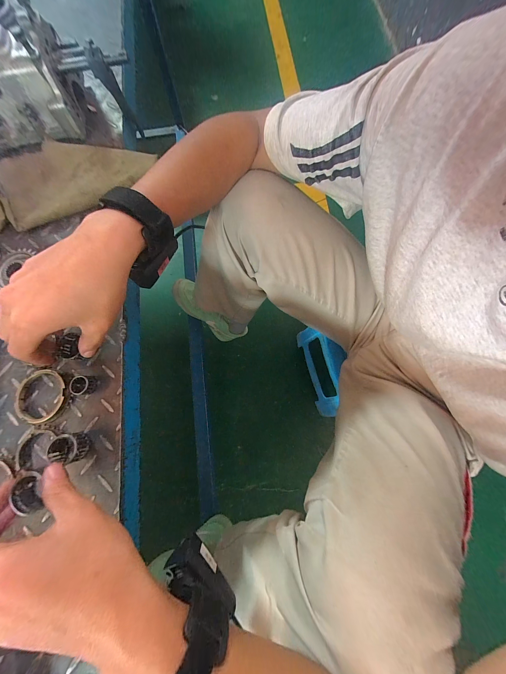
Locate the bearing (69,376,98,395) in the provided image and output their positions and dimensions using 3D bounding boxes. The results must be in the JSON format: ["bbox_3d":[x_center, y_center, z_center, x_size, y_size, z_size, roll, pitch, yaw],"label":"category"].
[{"bbox_3d":[-0.197,0.056,0.261,0.021,0.017,0.021,0,76,1],"label":"bearing"}]

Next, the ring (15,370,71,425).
[{"bbox_3d":[-0.246,0.068,0.264,0.059,0.008,0.059,0,76,1],"label":"ring"}]

